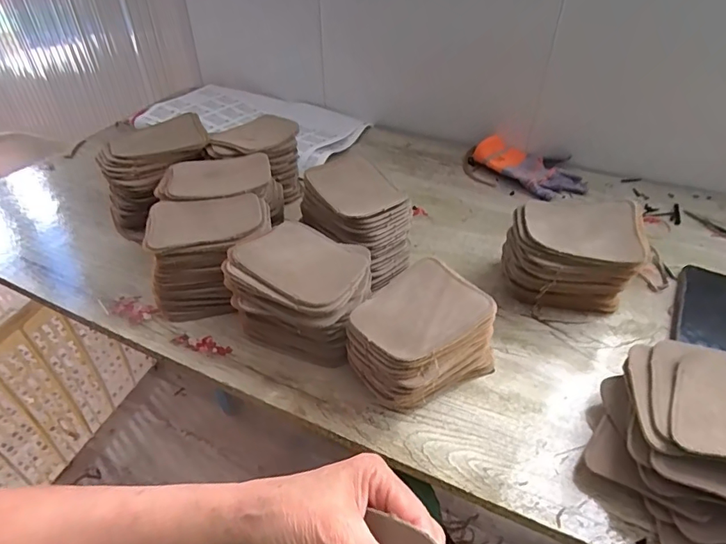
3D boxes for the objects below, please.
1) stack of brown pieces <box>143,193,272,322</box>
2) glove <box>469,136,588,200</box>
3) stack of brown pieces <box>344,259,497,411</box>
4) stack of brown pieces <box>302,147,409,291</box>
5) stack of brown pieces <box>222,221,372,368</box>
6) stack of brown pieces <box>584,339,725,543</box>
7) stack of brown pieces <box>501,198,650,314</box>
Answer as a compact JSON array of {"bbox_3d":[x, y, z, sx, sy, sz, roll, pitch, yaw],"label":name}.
[{"bbox_3d":[-0.167,-0.021,0.540,0.125,0.101,0.097,-7,41,-8],"label":"stack of brown pieces"},{"bbox_3d":[0.267,-0.169,0.757,0.098,0.041,0.170,-26,47,-27],"label":"glove"},{"bbox_3d":[0.053,0.068,0.450,0.127,0.090,0.101,-26,47,-26],"label":"stack of brown pieces"},{"bbox_3d":[-0.009,-0.053,0.574,0.099,0.115,0.150,-24,46,-25],"label":"stack of brown pieces"},{"bbox_3d":[-0.057,0.022,0.489,0.128,0.104,0.109,12,42,14],"label":"stack of brown pieces"},{"bbox_3d":[0.269,0.137,0.382,0.144,0.075,0.175,15,43,17],"label":"stack of brown pieces"},{"bbox_3d":[0.231,-0.014,0.536,0.135,0.102,0.091,4,41,5],"label":"stack of brown pieces"}]

